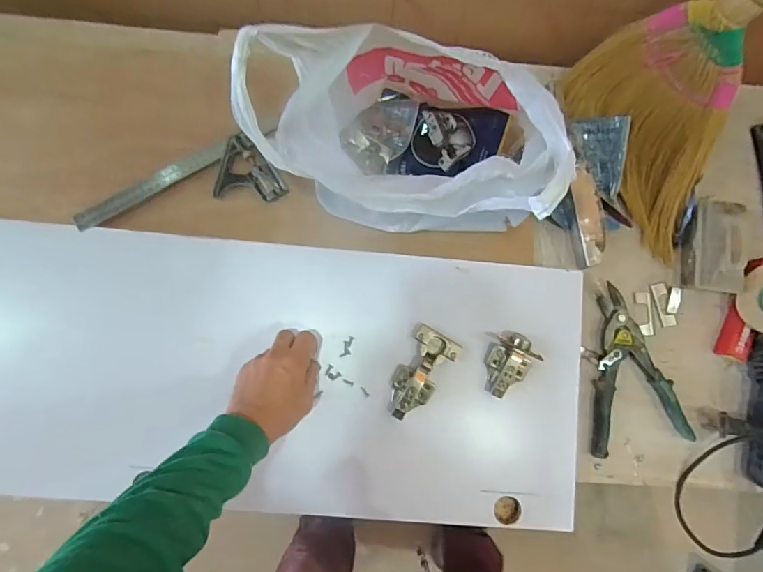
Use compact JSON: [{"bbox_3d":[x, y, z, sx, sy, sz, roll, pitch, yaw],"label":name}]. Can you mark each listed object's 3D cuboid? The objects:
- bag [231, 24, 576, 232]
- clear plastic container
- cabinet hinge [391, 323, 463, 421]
[{"bbox_3d":[0.026,-0.181,0.541,0.312,0.249,0.197,13,84,-2],"label":"bag"},{"bbox_3d":[0.469,-0.053,0.663,0.079,0.049,0.124,5,85,-2],"label":"clear plastic container"},{"bbox_3d":[0.052,0.115,0.604,0.060,0.022,0.118,28,84,0],"label":"cabinet hinge"}]

